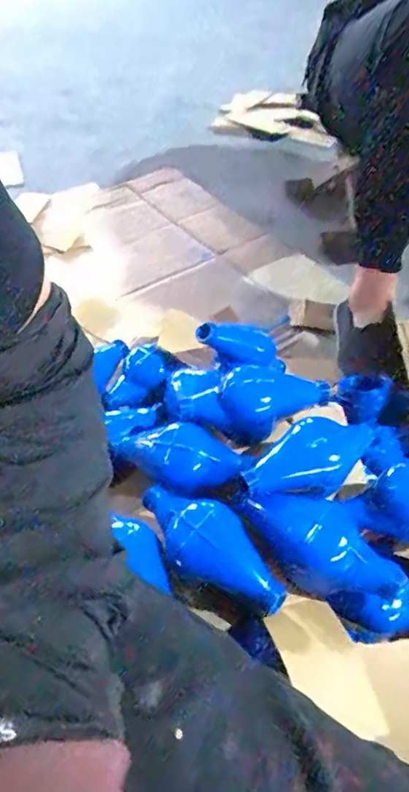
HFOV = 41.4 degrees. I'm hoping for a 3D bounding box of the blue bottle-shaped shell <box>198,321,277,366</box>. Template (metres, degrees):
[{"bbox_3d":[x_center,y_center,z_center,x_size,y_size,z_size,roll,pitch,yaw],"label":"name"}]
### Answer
[{"bbox_3d":[0.046,-0.081,0.797,0.123,0.043,0.054,13,46,-19],"label":"blue bottle-shaped shell"}]

